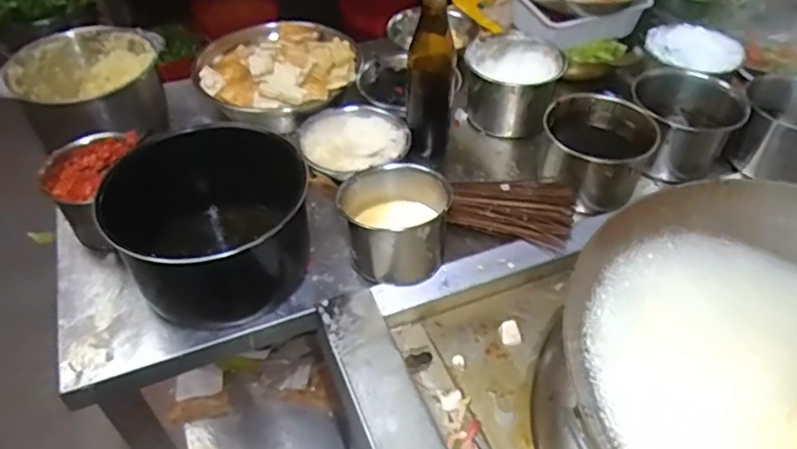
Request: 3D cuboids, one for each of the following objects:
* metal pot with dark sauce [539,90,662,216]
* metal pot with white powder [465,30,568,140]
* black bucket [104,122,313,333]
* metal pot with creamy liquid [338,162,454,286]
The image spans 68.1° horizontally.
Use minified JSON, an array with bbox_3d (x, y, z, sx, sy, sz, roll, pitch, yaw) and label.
[{"bbox_3d":[0.281,-0.101,0.843,0.152,0.102,0.134,12,47,11],"label":"metal pot with dark sauce"},{"bbox_3d":[0.185,-0.227,0.968,0.145,0.111,0.139,4,46,3],"label":"metal pot with white powder"},{"bbox_3d":[-0.223,0.009,0.737,0.215,0.169,0.203,-29,52,-26],"label":"black bucket"},{"bbox_3d":[-0.001,-0.002,0.751,0.123,0.104,0.122,0,46,0],"label":"metal pot with creamy liquid"}]

